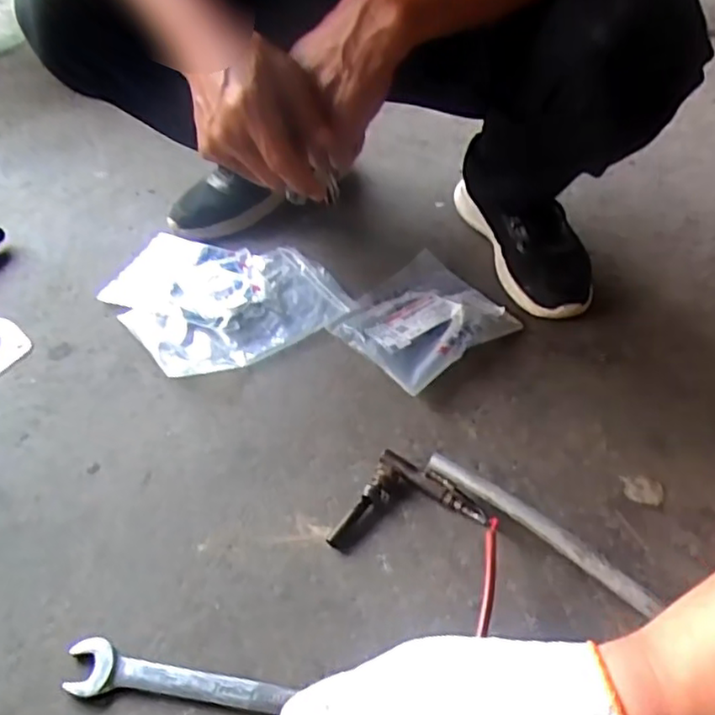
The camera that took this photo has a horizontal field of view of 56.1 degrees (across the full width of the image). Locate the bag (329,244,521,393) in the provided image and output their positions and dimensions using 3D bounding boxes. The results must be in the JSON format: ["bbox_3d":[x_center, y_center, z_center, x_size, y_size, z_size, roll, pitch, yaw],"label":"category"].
[{"bbox_3d":[0.071,-0.050,0.764,0.175,0.026,0.164,-33,53,-25],"label":"bag"}]

